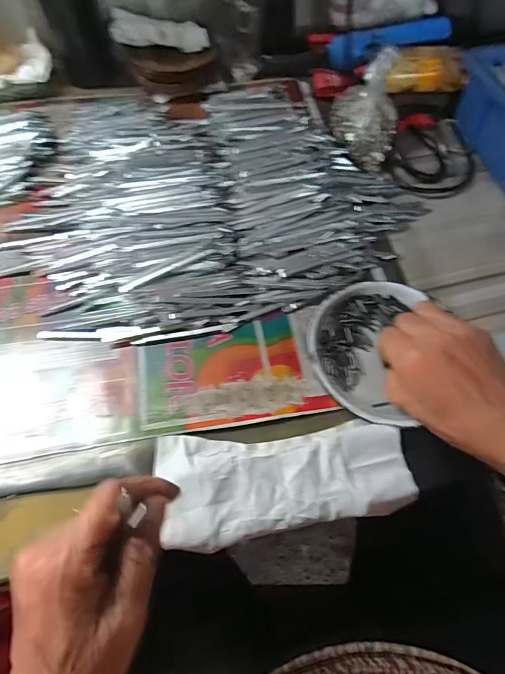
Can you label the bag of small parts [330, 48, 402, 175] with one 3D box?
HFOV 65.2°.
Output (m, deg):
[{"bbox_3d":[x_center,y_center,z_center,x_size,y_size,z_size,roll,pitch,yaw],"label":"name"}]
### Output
[{"bbox_3d":[0.133,-0.262,0.447,0.063,0.085,0.103,-25,65,-14],"label":"bag of small parts"}]

